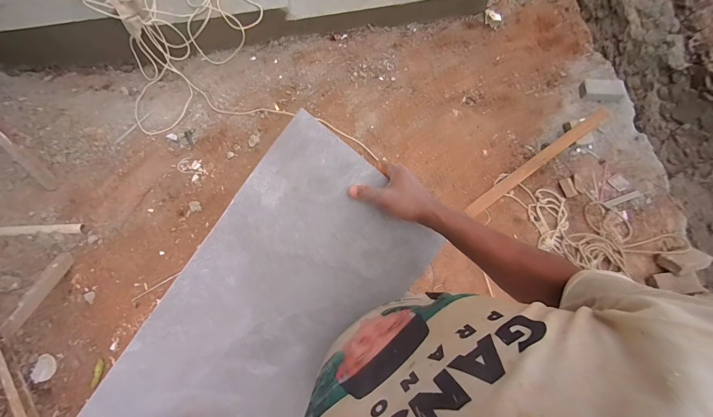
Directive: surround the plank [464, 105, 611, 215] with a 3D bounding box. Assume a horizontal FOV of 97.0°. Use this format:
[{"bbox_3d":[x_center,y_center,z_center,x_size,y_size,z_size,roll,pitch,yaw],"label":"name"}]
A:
[{"bbox_3d":[0.980,-0.264,1.662,1.002,0.037,0.068,-35,81,-6],"label":"plank"}]

